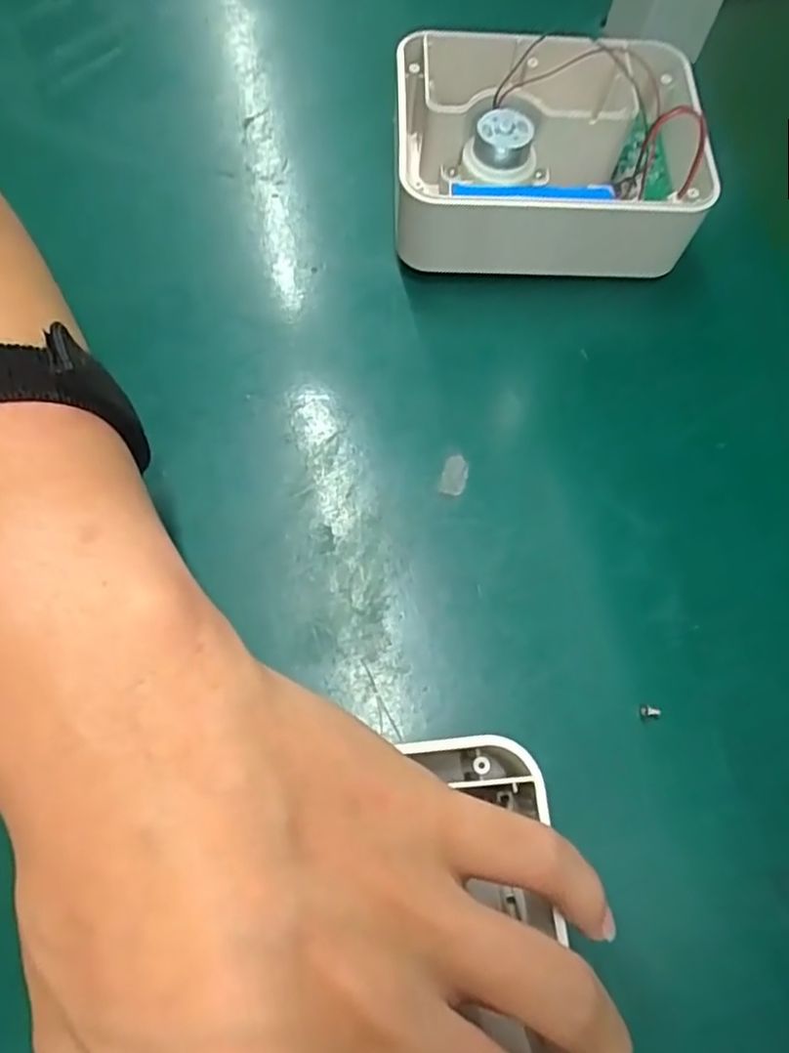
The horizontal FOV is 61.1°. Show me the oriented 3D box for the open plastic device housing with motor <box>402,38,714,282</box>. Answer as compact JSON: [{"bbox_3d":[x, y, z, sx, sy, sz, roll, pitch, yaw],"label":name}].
[{"bbox_3d":[0.064,-0.159,0.292,0.127,0.048,0.102,0,69,-1],"label":"open plastic device housing with motor"}]

